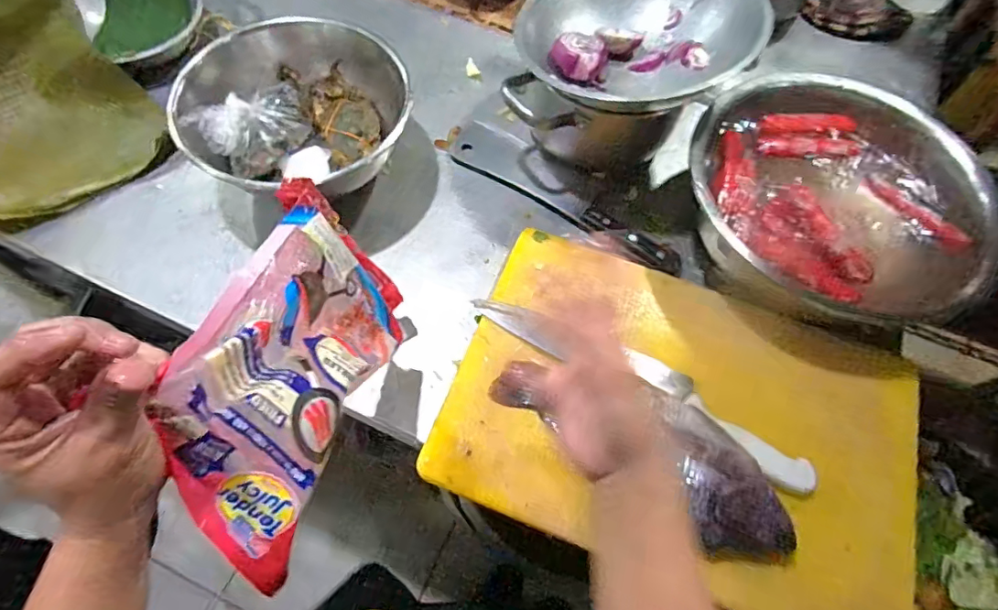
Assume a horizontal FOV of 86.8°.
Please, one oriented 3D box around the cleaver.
[{"bbox_3d":[0.083,-0.139,0.649,0.317,0.031,0.069,34,67,12],"label":"cleaver"}]

